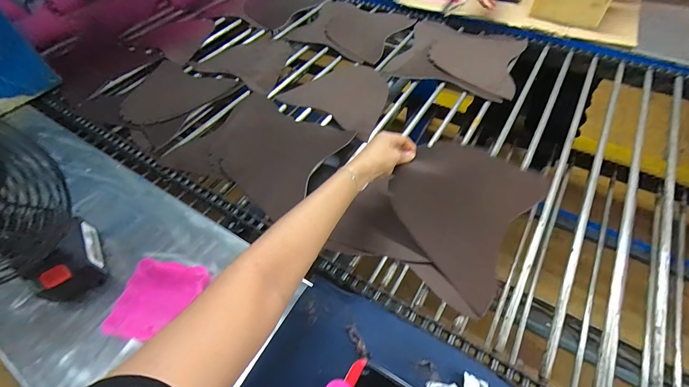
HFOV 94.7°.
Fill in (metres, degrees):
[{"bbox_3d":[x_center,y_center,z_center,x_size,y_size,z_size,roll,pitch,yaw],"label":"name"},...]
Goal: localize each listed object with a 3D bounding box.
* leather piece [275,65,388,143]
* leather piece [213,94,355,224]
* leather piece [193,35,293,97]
[{"bbox_3d":[0.010,-0.241,0.761,0.254,0.025,0.220,32,62,23],"label":"leather piece"},{"bbox_3d":[-0.166,-0.103,0.660,0.283,0.015,0.245,27,60,21],"label":"leather piece"},{"bbox_3d":[-0.242,-0.368,0.868,0.238,0.007,0.221,26,60,20],"label":"leather piece"}]

